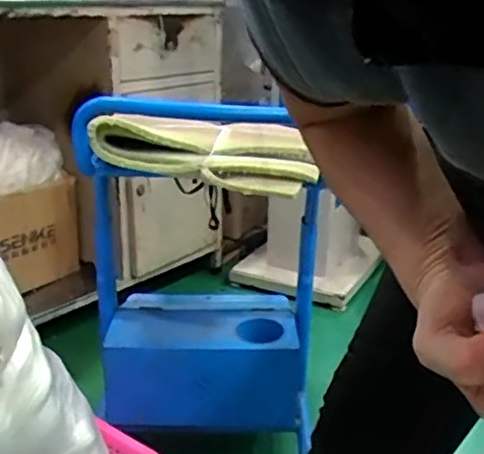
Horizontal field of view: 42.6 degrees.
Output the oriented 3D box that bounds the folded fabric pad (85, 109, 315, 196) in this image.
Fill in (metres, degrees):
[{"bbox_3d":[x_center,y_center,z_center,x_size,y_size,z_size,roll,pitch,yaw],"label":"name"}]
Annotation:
[{"bbox_3d":[-0.055,-0.118,0.919,0.314,0.091,0.128,1,19,1],"label":"folded fabric pad"}]

